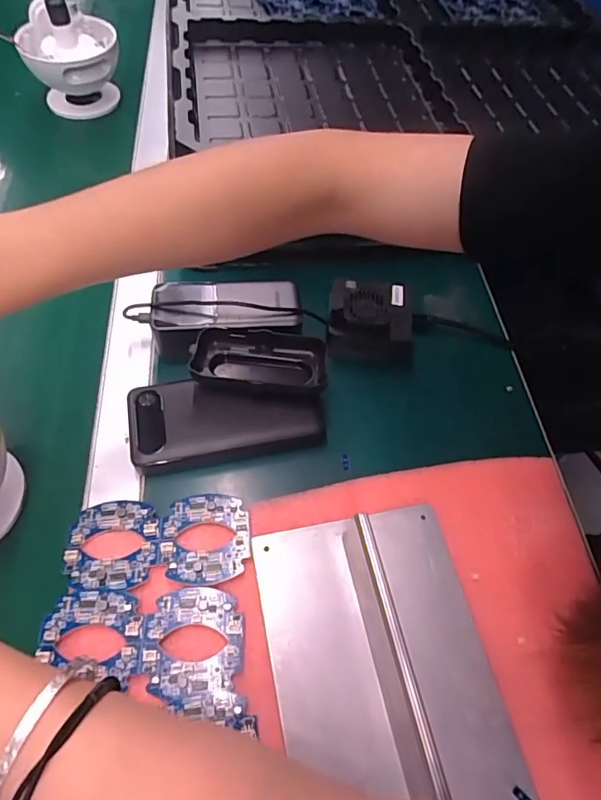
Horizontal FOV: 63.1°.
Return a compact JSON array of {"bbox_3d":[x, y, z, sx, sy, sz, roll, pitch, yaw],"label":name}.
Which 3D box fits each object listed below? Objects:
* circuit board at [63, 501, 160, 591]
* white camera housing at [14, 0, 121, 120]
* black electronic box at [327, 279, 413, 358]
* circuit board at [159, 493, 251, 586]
[{"bbox_3d":[-0.134,0.102,0.350,0.063,0.005,0.063,-4,54,-7],"label":"circuit board"},{"bbox_3d":[-0.288,-0.431,0.620,0.111,0.111,0.102,-15,62,-13],"label":"white camera housing"},{"bbox_3d":[0.066,-0.081,0.463,0.077,0.034,0.078,6,59,-1],"label":"black electronic box"},{"bbox_3d":[-0.070,0.100,0.356,0.063,0.006,0.065,-6,60,-8],"label":"circuit board"}]

